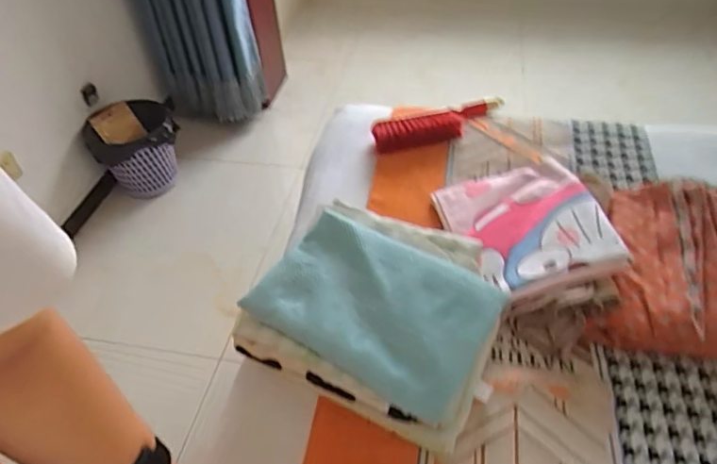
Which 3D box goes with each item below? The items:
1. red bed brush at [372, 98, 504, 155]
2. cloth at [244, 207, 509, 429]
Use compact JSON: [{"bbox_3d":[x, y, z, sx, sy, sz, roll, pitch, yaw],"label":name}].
[{"bbox_3d":[0.181,-0.227,1.073,0.319,0.057,0.066,-22,49,-17],"label":"red bed brush"},{"bbox_3d":[0.019,0.087,0.647,0.271,0.048,0.179,25,51,24],"label":"cloth"}]

